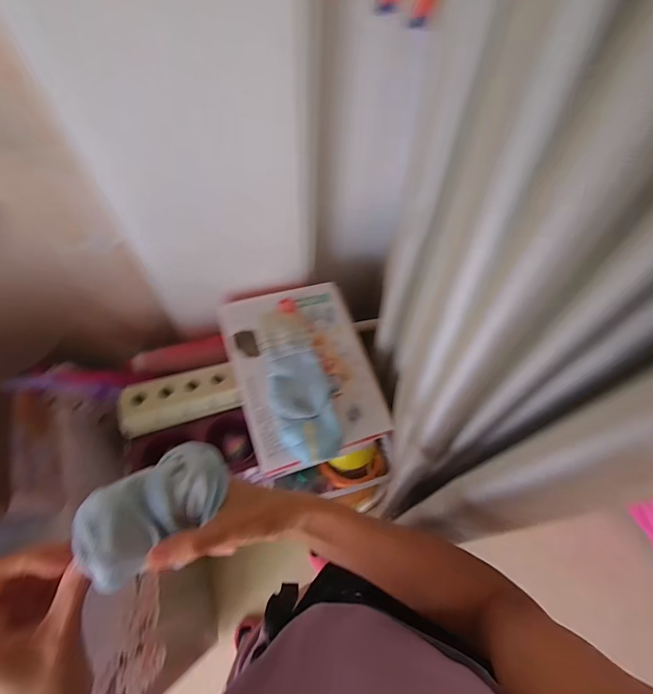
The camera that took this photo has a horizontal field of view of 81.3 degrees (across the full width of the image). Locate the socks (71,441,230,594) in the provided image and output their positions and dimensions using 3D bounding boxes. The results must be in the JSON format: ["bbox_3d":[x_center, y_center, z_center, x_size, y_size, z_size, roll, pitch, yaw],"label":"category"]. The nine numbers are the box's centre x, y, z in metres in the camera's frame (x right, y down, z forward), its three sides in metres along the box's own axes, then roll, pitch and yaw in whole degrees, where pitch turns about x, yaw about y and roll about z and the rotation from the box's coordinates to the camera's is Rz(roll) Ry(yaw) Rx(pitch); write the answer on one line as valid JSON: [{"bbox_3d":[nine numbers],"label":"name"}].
[{"bbox_3d":[-0.129,0.117,0.285,0.062,0.046,0.107,42,69,17],"label":"socks"}]

